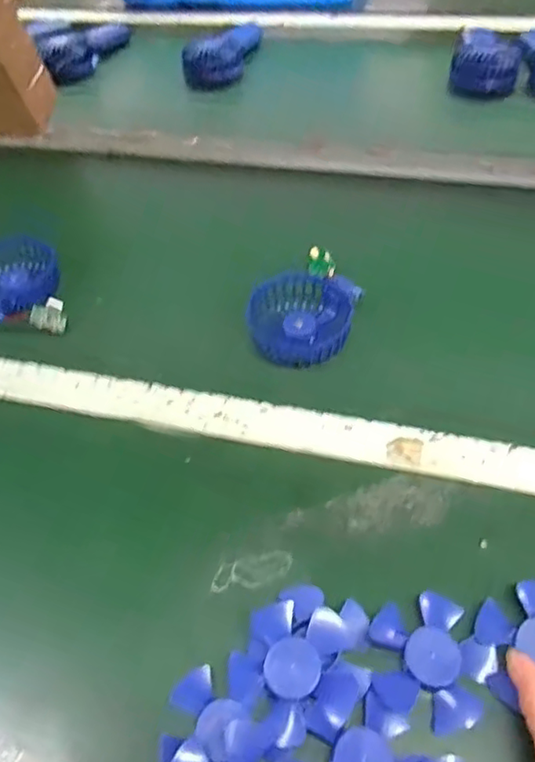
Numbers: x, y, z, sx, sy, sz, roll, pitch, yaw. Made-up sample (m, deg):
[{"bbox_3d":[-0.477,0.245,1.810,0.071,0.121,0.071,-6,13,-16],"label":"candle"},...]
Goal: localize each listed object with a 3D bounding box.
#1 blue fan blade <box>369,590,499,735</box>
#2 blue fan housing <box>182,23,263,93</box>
[{"bbox_3d":[0.093,0.159,0.348,0.067,0.010,0.067,24,58,23],"label":"blue fan blade"},{"bbox_3d":[-0.066,-0.506,0.925,0.098,0.062,0.155,5,51,11],"label":"blue fan housing"}]

